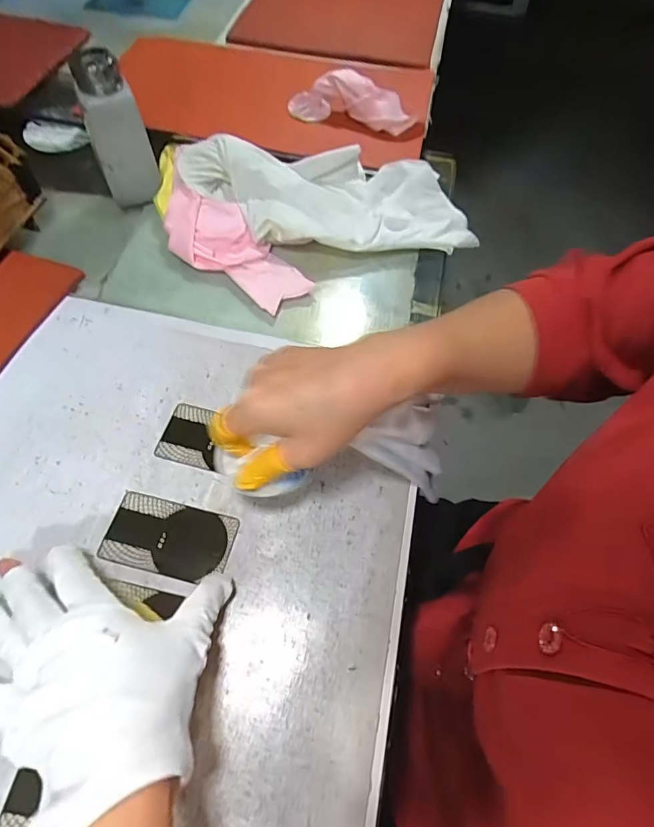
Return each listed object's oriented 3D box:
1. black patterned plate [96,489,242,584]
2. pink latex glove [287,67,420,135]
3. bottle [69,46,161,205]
[{"bbox_3d":[-0.109,0.085,0.319,0.086,0.004,0.049,13,60,5],"label":"black patterned plate"},{"bbox_3d":[0.030,-0.355,0.522,0.150,0.041,0.047,14,60,6],"label":"pink latex glove"},{"bbox_3d":[-0.201,-0.269,0.449,0.051,0.125,0.048,-14,61,-11],"label":"bottle"}]

